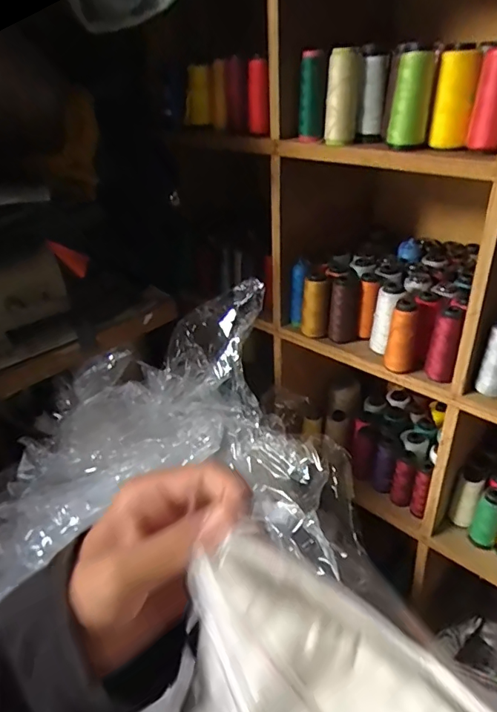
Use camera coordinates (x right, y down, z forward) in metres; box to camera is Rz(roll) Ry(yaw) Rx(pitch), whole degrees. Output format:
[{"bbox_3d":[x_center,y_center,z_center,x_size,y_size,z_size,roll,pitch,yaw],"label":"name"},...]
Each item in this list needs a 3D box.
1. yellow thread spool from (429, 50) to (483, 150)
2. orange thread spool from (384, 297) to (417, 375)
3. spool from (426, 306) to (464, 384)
[{"bbox_3d":[0.247,-0.306,0.586,0.040,0.100,0.034,1,31,5],"label":"yellow thread spool"},{"bbox_3d":[0.236,-0.030,0.745,0.044,0.112,0.038,9,33,18],"label":"orange thread spool"},{"bbox_3d":[0.286,-0.015,0.715,0.037,0.110,0.033,9,33,18],"label":"spool"}]

